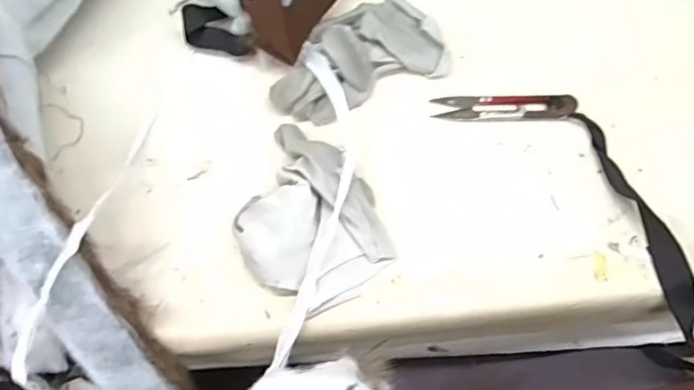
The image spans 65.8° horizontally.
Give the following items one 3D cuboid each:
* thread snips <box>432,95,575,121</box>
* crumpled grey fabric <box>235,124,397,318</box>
[{"bbox_3d":[0.111,-0.062,0.379,0.098,0.006,0.019,0,61,2],"label":"thread snips"},{"bbox_3d":[-0.026,0.013,0.331,0.108,0.027,0.090,37,69,20],"label":"crumpled grey fabric"}]

